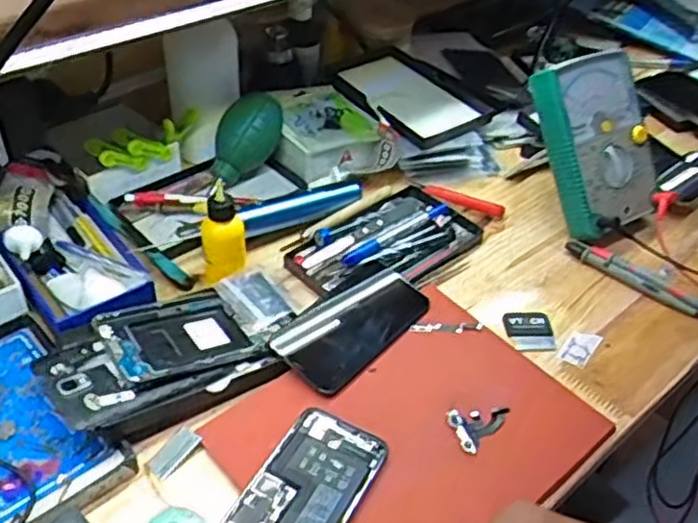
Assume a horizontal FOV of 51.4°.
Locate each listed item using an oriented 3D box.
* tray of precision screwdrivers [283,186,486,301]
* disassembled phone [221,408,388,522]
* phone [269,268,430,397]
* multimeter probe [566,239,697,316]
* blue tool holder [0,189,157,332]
[{"bbox_3d":[0.037,-0.019,0.678,0.180,0.019,0.096,-29,52,-32],"label":"tray of precision screwdrivers"},{"bbox_3d":[-0.033,0.159,0.480,0.068,0.008,0.138,23,45,19],"label":"disassembled phone"},{"bbox_3d":[0.006,0.047,0.594,0.071,0.012,0.138,33,49,28],"label":"phone"},{"bbox_3d":[0.271,0.018,0.668,0.147,0.010,0.029,31,49,24],"label":"multimeter probe"},{"bbox_3d":[-0.238,0.005,0.626,0.100,0.050,0.186,-29,52,-32],"label":"blue tool holder"}]

